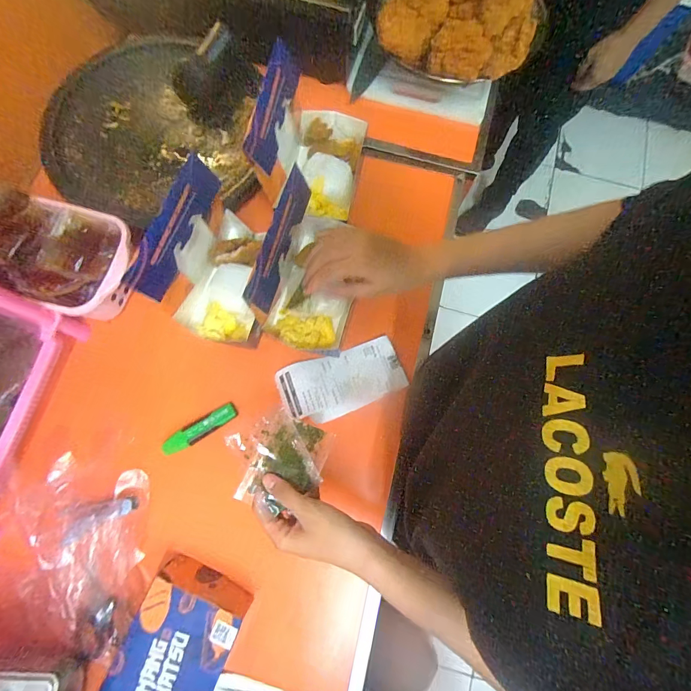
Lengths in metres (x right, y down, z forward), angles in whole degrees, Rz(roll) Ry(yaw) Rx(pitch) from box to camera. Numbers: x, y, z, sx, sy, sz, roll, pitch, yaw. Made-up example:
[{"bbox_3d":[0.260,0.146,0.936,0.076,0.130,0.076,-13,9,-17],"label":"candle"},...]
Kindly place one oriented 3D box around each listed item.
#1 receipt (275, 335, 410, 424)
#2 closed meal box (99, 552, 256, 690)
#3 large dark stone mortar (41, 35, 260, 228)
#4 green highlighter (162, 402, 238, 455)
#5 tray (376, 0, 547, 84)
[{"bbox_3d":[-0.005,0.047,0.510,0.167,0.014,0.090,-21,72,-12],"label":"receipt"},{"bbox_3d":[-0.196,0.359,0.408,0.112,0.059,0.192,22,77,5],"label":"closed meal box"},{"bbox_3d":[-0.304,-0.346,0.574,0.319,0.056,0.317,-3,76,-1],"label":"large dark stone mortar"},{"bbox_3d":[-0.194,0.110,0.486,0.098,0.019,0.025,-33,78,-8],"label":"green highlighter"},{"bbox_3d":[0.163,-0.499,0.538,0.220,0.098,0.164,6,76,1],"label":"tray"}]

